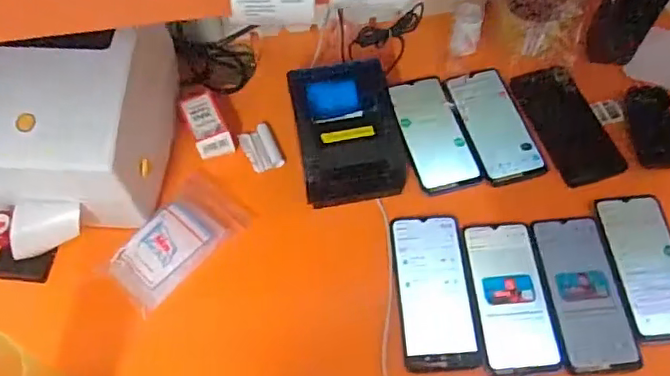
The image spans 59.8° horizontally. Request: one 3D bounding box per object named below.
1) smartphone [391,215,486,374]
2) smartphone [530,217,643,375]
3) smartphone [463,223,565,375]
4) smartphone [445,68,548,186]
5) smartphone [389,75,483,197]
[{"bbox_3d":[0.103,0.104,0.606,0.075,0.006,0.163,-3,61,-1],"label":"smartphone"},{"bbox_3d":[0.258,0.106,0.602,0.076,0.005,0.160,-5,61,-3],"label":"smartphone"},{"bbox_3d":[0.182,0.110,0.600,0.074,0.006,0.158,-3,61,-2],"label":"smartphone"},{"bbox_3d":[0.194,-0.079,0.703,0.076,0.015,0.153,-14,62,-8],"label":"smartphone"},{"bbox_3d":[0.117,-0.067,0.702,0.073,0.008,0.156,-13,62,-7],"label":"smartphone"}]

